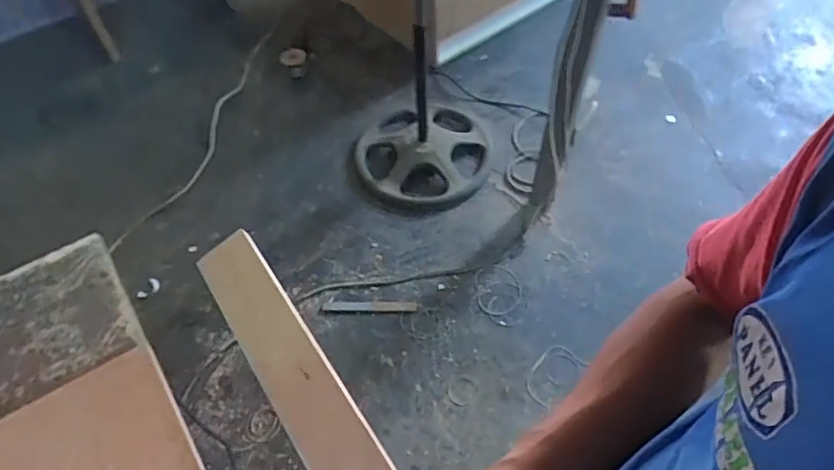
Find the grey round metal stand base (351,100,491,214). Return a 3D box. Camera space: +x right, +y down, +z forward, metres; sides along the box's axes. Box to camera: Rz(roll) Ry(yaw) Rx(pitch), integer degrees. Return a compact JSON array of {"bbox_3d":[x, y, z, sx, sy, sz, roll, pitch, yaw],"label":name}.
[{"bbox_3d":[0.013,-0.283,1.968,0.479,0.146,0.438,-3,53,-1],"label":"grey round metal stand base"}]

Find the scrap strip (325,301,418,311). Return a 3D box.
[{"bbox_3d":[-0.139,0.206,1.642,0.274,0.008,0.032,1,54,2],"label":"scrap strip"}]

